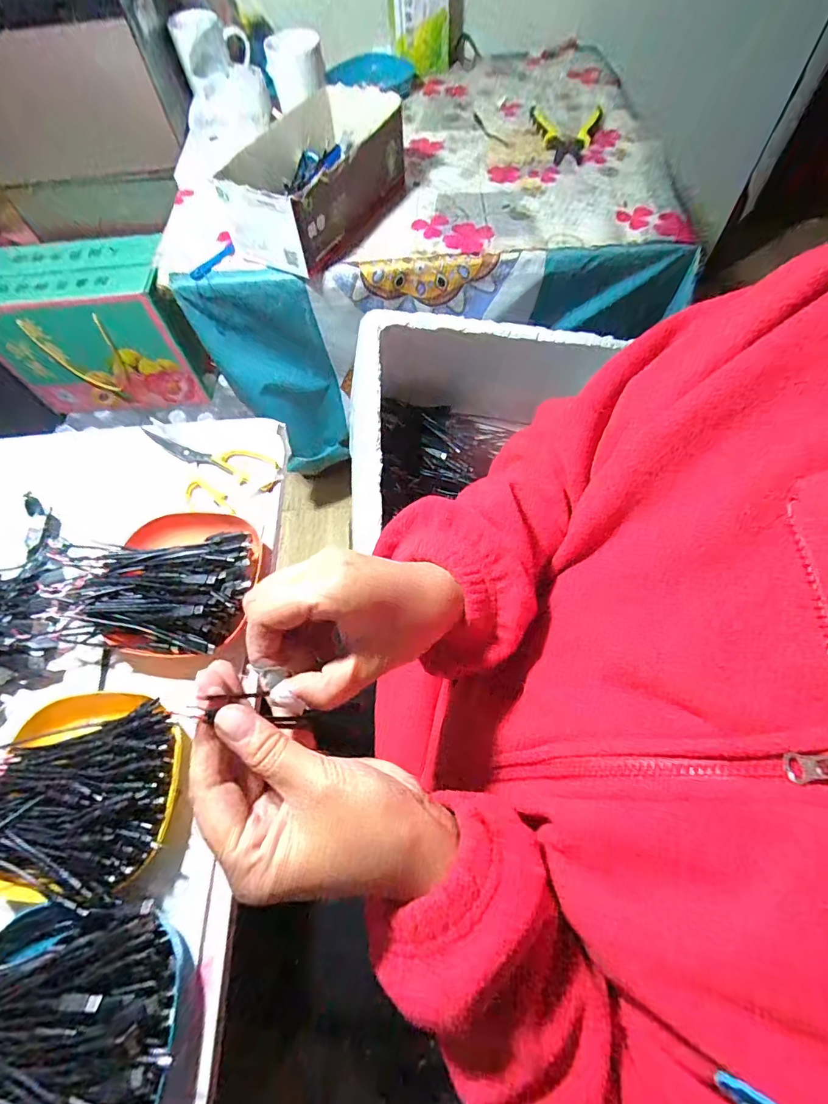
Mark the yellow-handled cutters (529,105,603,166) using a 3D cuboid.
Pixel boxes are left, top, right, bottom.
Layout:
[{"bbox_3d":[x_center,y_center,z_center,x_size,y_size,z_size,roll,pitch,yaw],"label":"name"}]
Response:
[{"bbox_3d":[0.234,-0.646,0.719,0.108,0.014,0.155,6,65,6],"label":"yellow-handled cutters"}]

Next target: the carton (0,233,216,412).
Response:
[{"bbox_3d":[-0.564,-0.412,0.852,0.332,0.228,0.161,-4,64,1],"label":"carton"}]

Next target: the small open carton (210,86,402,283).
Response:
[{"bbox_3d":[-0.123,-0.497,0.621,0.153,0.101,0.265,31,70,16],"label":"small open carton"}]

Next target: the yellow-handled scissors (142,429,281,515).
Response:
[{"bbox_3d":[-0.227,-0.084,0.499,0.167,0.007,0.079,10,65,8],"label":"yellow-handled scissors"}]

